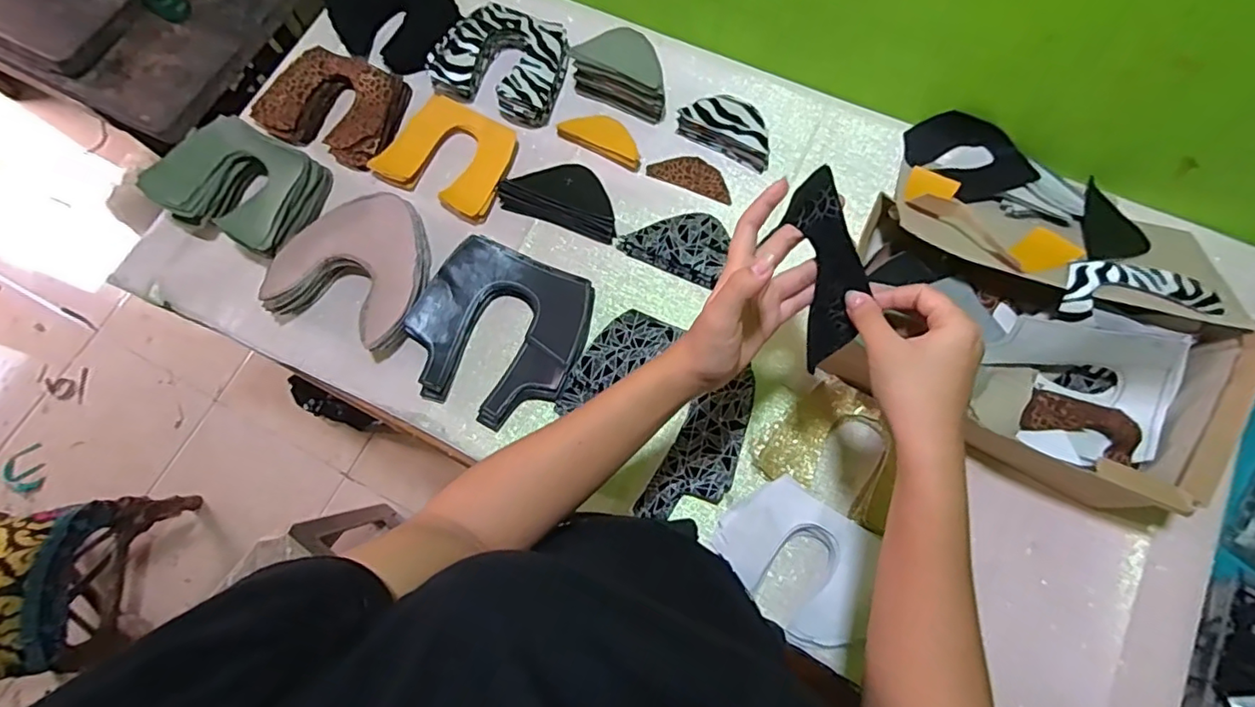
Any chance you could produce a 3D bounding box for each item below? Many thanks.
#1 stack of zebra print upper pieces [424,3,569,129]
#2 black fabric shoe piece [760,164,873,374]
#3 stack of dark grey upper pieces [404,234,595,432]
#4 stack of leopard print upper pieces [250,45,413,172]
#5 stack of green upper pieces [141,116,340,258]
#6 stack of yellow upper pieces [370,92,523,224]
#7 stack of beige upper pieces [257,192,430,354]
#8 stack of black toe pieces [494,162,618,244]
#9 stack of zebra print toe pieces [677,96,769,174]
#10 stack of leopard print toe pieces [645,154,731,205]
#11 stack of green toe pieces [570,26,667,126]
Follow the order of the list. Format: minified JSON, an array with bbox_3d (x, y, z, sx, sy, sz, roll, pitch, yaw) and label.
[{"bbox_3d":[-0.158,-0.367,0.710,0.162,0.046,0.133,20,75,7],"label":"stack of zebra print upper pieces"},{"bbox_3d":[0.141,-0.059,0.399,0.048,0.032,0.132,-10,99,33],"label":"black fabric shoe piece"},{"bbox_3d":[-0.141,-0.022,0.621,0.186,0.038,0.186,21,75,8],"label":"stack of dark grey upper pieces"},{"bbox_3d":[-0.370,-0.316,0.716,0.172,0.032,0.135,22,75,8],"label":"stack of leopard print upper pieces"},{"bbox_3d":[-0.450,-0.195,0.673,0.168,0.073,0.135,22,75,8],"label":"stack of green upper pieces"},{"bbox_3d":[-0.216,-0.241,0.688,0.151,0.025,0.130,25,76,9],"label":"stack of yellow upper pieces"},{"bbox_3d":[-0.300,-0.101,0.647,0.169,0.058,0.175,22,75,8],"label":"stack of beige upper pieces"},{"bbox_3d":[-0.074,-0.187,0.665,0.146,0.028,0.076,20,75,7],"label":"stack of black toe pieces"},{"bbox_3d":[0.121,-0.272,0.674,0.120,0.042,0.050,27,76,9],"label":"stack of zebra print toe pieces"},{"bbox_3d":[0.079,-0.217,0.688,0.103,0.006,0.047,20,75,7],"label":"stack of leopard print toe pieces"},{"bbox_3d":[-0.006,-0.344,0.686,0.126,0.066,0.055,27,76,9],"label":"stack of green toe pieces"}]

